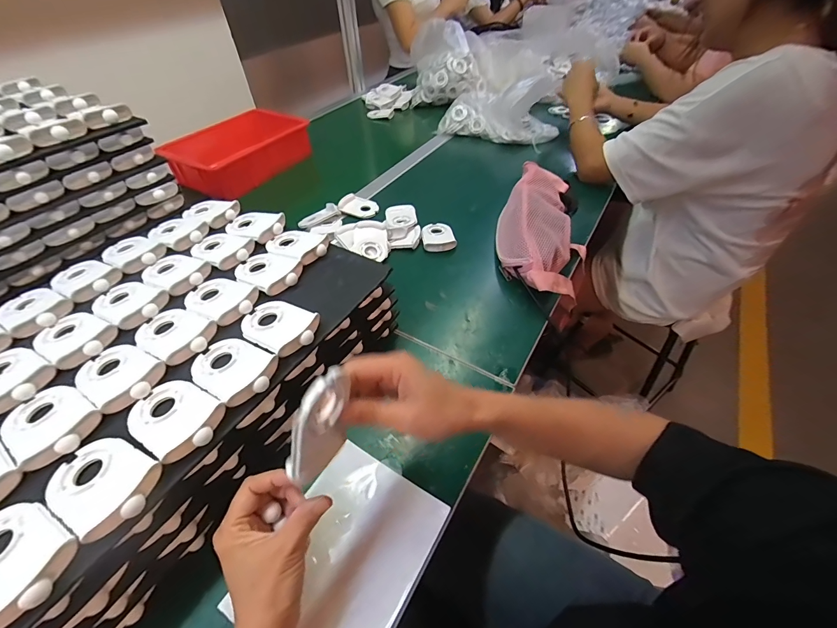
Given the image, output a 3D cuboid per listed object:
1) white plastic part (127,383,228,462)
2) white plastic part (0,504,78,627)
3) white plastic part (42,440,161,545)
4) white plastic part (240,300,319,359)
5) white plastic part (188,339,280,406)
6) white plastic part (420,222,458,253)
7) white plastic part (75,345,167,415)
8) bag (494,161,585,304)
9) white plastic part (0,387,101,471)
[{"bbox_3d":[-0.214,0.088,0.311,0.088,0.012,0.057,21,51,20],"label":"white plastic part"},{"bbox_3d":[-0.279,0.164,0.242,0.087,0.011,0.057,21,51,21],"label":"white plastic part"},{"bbox_3d":[-0.246,0.128,0.275,0.089,0.012,0.058,17,50,18],"label":"white plastic part"},{"bbox_3d":[-0.150,0.010,0.381,0.086,0.011,0.058,23,52,22],"label":"white plastic part"},{"bbox_3d":[-0.180,0.050,0.347,0.089,0.011,0.059,24,52,23],"label":"white plastic part"},{"bbox_3d":[0.036,-0.150,0.683,0.062,0.012,0.085,-8,47,-4],"label":"white plastic part"},{"bbox_3d":[-0.288,0.056,0.343,0.088,0.013,0.058,24,52,23],"label":"white plastic part"},{"bbox_3d":[0.224,-0.159,0.638,0.156,0.092,0.330,11,48,12],"label":"bag"},{"bbox_3d":[-0.325,0.092,0.311,0.093,0.012,0.057,23,52,22],"label":"white plastic part"}]

